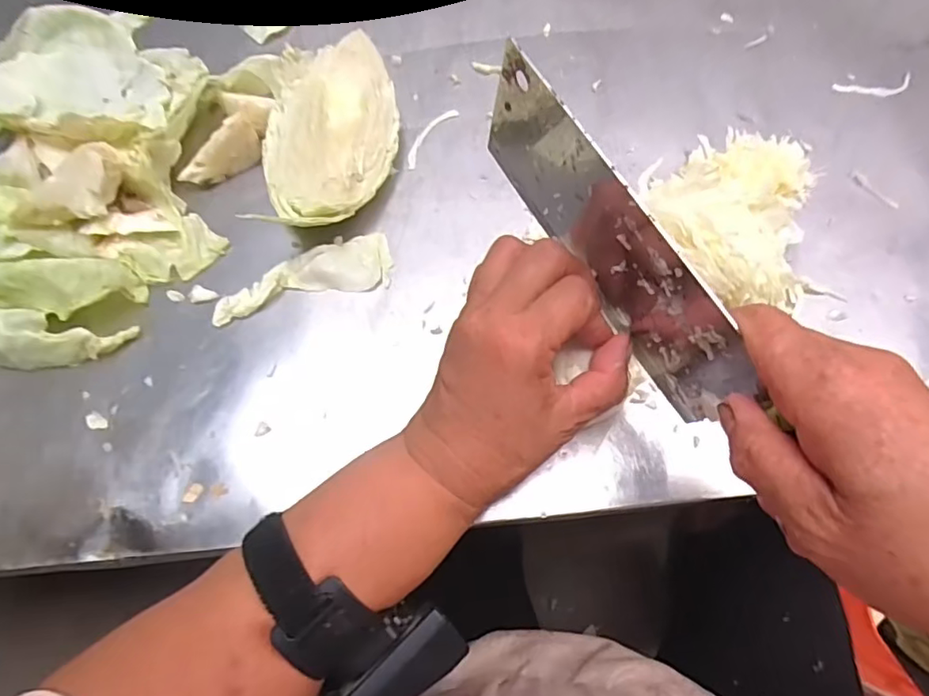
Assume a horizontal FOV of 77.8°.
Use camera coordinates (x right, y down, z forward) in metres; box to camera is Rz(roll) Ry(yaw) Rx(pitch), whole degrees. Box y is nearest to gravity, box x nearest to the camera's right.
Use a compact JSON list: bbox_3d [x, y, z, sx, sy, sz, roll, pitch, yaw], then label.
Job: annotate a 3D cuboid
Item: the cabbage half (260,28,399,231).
[{"bbox_3d":[-0.088,-0.134,0.379,0.094,0.056,0.132,-9,65,-2],"label":"cabbage half"}]

